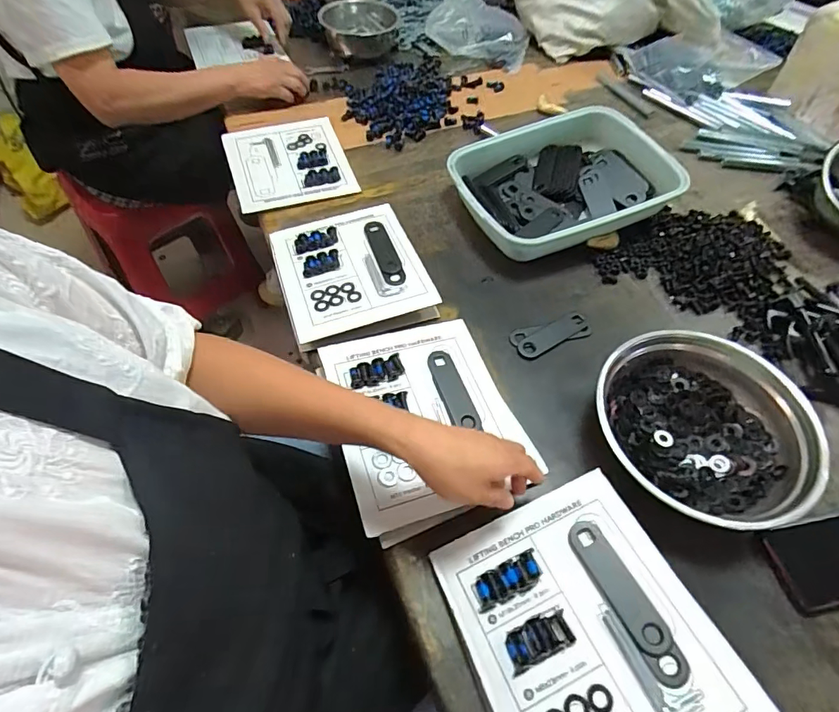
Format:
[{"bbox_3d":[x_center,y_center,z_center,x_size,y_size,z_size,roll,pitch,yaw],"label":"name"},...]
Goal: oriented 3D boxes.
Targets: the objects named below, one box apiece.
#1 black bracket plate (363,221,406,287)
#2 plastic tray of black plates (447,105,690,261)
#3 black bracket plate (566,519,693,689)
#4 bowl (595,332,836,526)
[{"bbox_3d":[-0.049,-0.147,0.653,0.031,0.005,0.125,-15,57,-12],"label":"black bracket plate"},{"bbox_3d":[0.222,-0.269,0.728,0.328,0.072,0.236,-20,58,-15],"label":"plastic tray of black plates"},{"bbox_3d":[0.177,0.207,0.402,0.032,0.007,0.132,-27,53,-5],"label":"black bracket plate"},{"bbox_3d":[0.302,0.077,0.503,0.192,0.069,0.211,1,56,-1],"label":"bowl"}]

